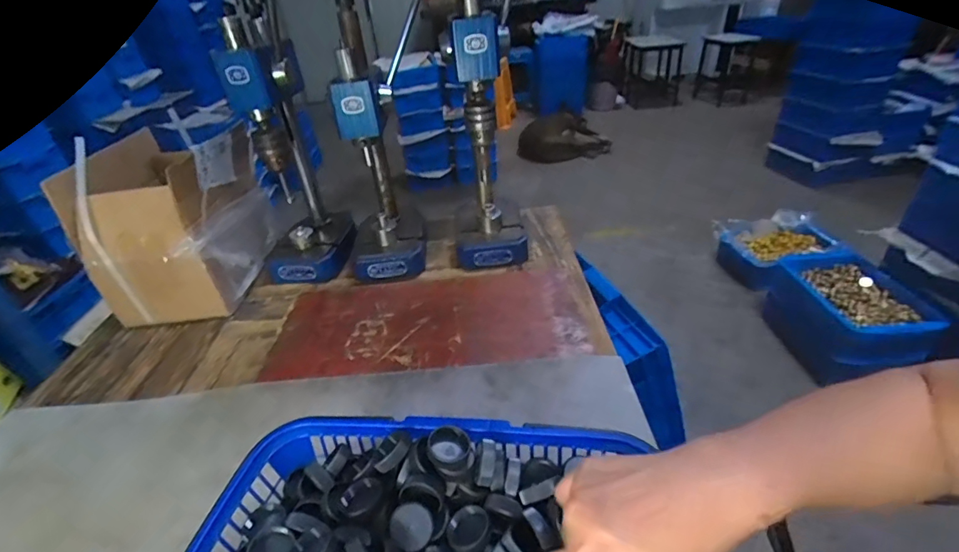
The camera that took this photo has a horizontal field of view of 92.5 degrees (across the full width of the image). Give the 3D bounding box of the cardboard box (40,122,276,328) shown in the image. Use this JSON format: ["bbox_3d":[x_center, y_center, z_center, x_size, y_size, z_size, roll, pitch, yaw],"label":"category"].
[{"bbox_3d":[-0.494,-0.096,0.770,0.189,0.219,0.247,-5,34,-2],"label":"cardboard box"}]

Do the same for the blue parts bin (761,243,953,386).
[{"bbox_3d":[0.992,0.101,1.306,0.237,0.233,0.393,-5,34,0],"label":"blue parts bin"}]

